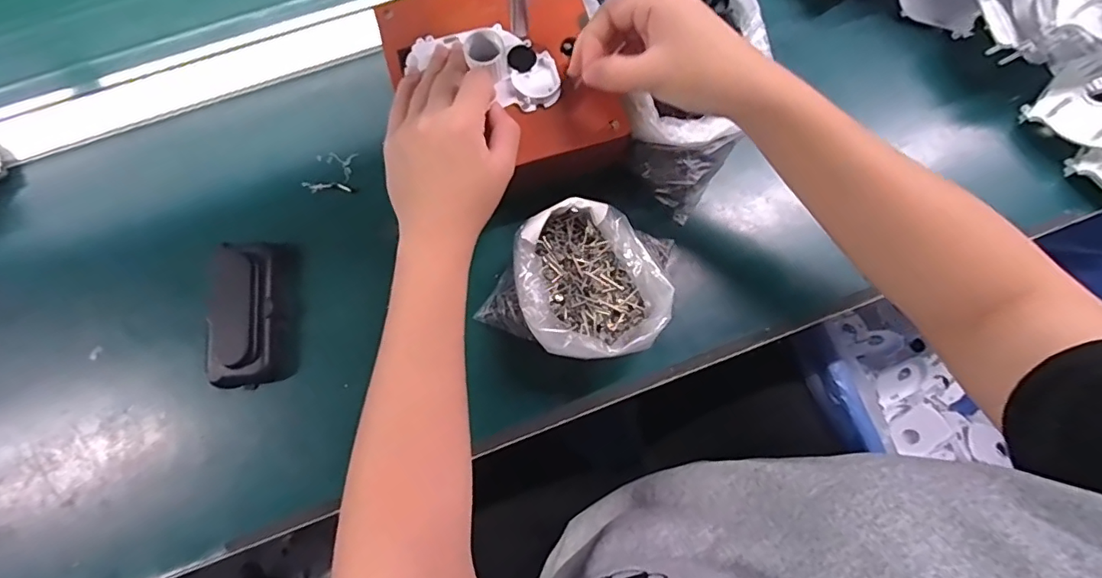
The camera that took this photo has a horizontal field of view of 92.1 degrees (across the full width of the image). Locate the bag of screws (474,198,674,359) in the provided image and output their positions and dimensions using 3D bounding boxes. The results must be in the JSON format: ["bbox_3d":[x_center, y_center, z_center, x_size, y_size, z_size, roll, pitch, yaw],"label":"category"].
[{"bbox_3d":[0.026,-0.001,0.387,0.114,0.064,0.107,13,78,2],"label":"bag of screws"}]

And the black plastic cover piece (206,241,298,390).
[{"bbox_3d":[-0.226,0.019,0.403,0.059,0.030,0.108,-4,78,-2],"label":"black plastic cover piece"}]

